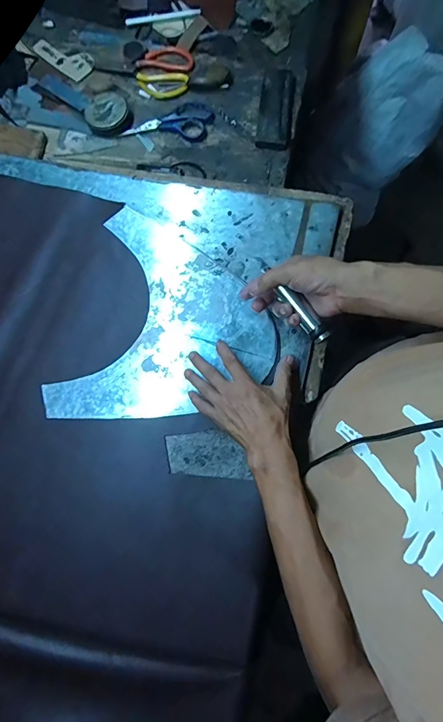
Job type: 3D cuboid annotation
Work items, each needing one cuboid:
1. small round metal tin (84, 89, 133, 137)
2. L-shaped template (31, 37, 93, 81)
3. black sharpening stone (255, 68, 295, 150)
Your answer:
[{"bbox_3d":[-0.197,-0.429,0.643,0.074,0.028,0.073,0,77,1],"label":"small round metal tin"},{"bbox_3d":[-0.299,-0.574,0.695,0.136,0.006,0.056,38,82,12],"label":"L-shaped template"},{"bbox_3d":[0.093,-0.432,0.633,0.056,0.020,0.150,7,77,3],"label":"black sharpening stone"}]

